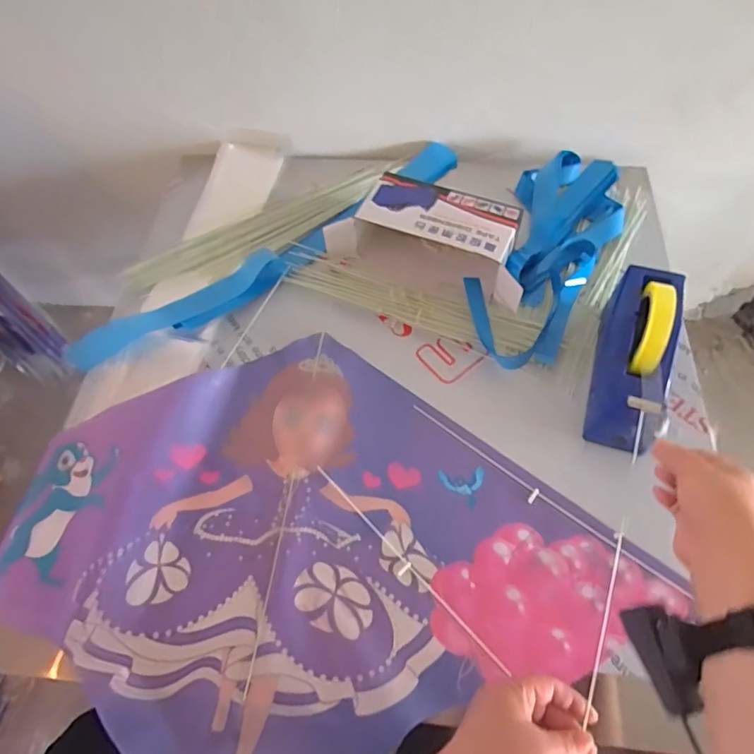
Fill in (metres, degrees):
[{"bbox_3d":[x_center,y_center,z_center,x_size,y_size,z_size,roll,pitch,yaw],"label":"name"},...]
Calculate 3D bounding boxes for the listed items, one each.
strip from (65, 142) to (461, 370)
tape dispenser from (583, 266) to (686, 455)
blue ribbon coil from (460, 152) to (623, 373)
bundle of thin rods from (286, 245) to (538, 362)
[{"bbox_3d":[-0.128,-0.187,0.752,0.640,0.026,0.067,-36,67,-18],"label":"strip"},{"bbox_3d":[0.300,-0.024,0.597,0.066,0.135,0.204,15,62,9],"label":"tape dispenser"},{"bbox_3d":[0.247,-0.184,0.745,0.162,0.038,0.408,24,64,13],"label":"blue ribbon coil"},{"bbox_3d":[0.037,-0.113,0.709,0.369,0.028,0.067,21,63,12],"label":"bundle of thin rods"}]

